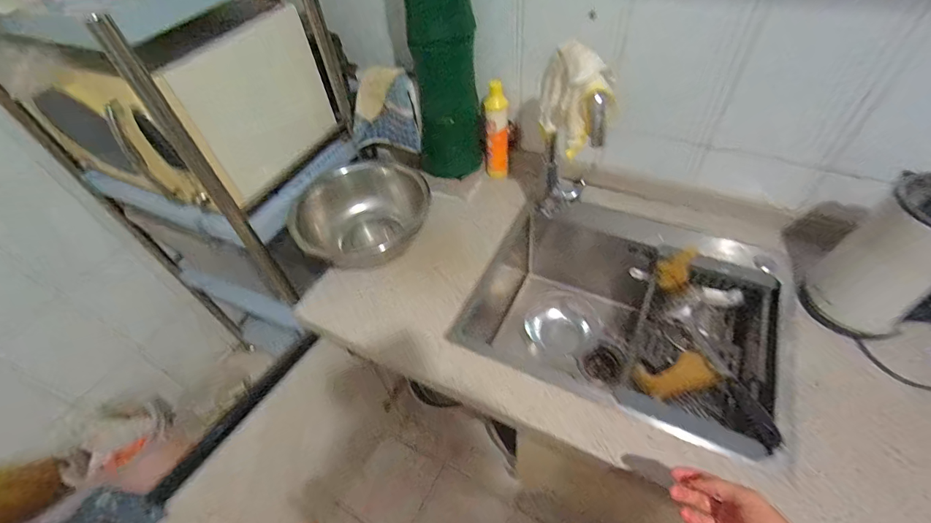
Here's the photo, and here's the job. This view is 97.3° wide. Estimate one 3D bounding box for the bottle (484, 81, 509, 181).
[{"bbox_3d":[0.074,-0.310,0.967,0.053,0.229,0.041,2,50,8],"label":"bottle"}]

